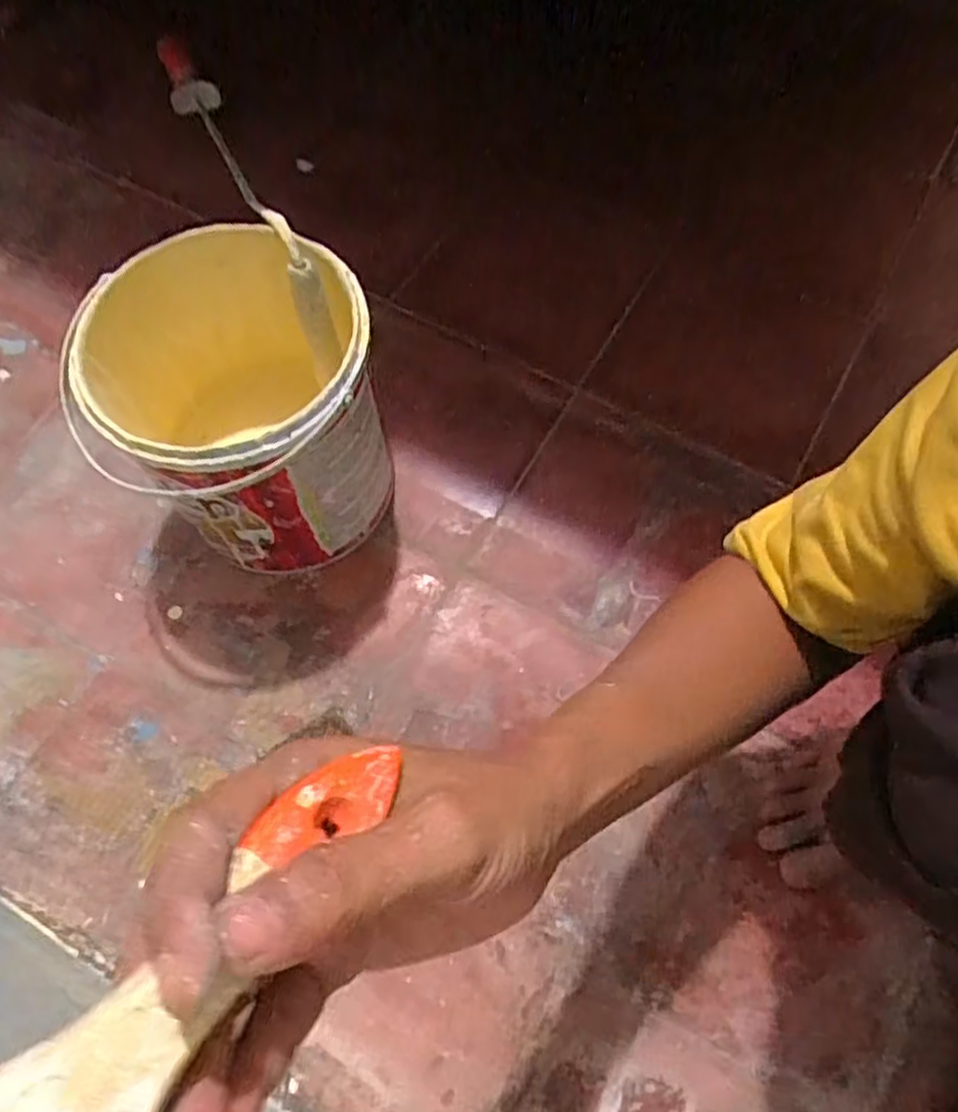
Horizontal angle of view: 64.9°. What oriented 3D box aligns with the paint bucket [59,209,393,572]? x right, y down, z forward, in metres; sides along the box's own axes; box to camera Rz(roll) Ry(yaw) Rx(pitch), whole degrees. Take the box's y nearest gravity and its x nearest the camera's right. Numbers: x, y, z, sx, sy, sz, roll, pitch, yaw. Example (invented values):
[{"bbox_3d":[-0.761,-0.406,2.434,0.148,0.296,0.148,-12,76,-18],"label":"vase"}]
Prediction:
[{"bbox_3d":[-0.161,-0.103,0.558,0.184,0.191,0.176,0,67,1],"label":"paint bucket"}]

